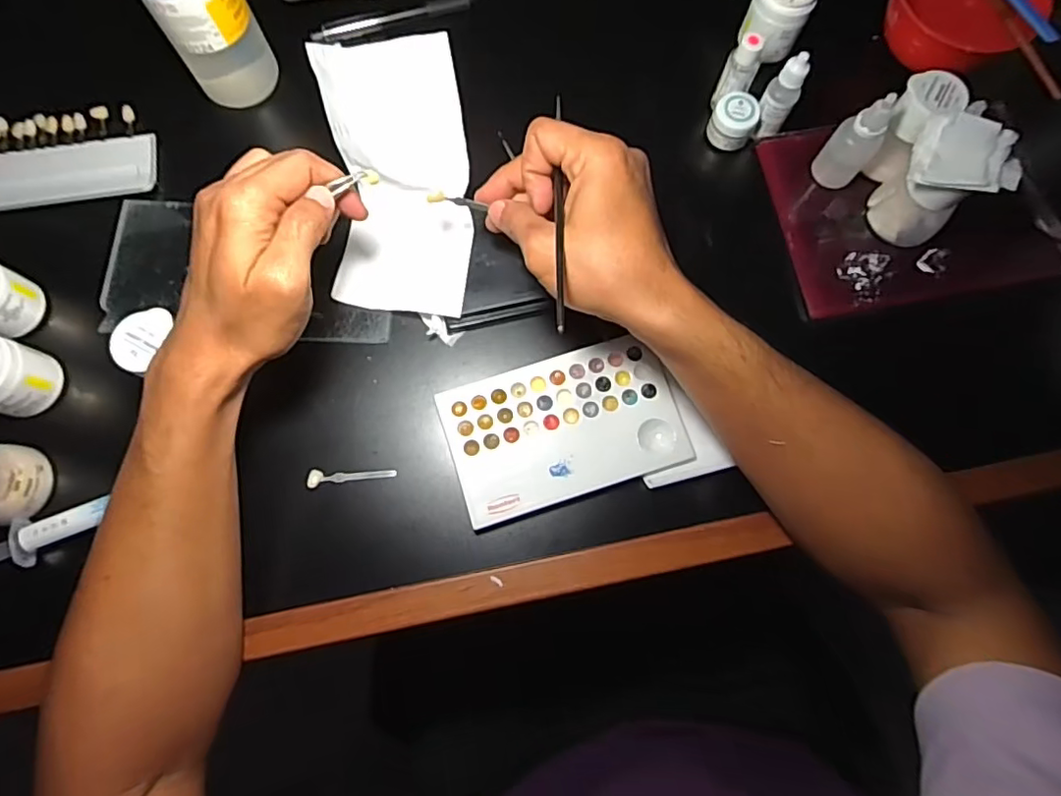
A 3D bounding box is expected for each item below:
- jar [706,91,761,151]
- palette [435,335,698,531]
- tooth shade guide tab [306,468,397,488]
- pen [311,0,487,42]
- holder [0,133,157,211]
[{"bbox_3d":[0.154,-0.210,0.435,0.031,0.025,0.035,26,77,4],"label":"jar"},{"bbox_3d":[0.023,0.019,0.379,0.149,0.005,0.092,-17,78,-6],"label":"palette"},{"bbox_3d":[-0.117,0.053,0.378,0.054,0.009,0.012,1,77,-2],"label":"tooth shade guide tab"},{"bbox_3d":[-0.104,-0.309,0.469,0.145,0.012,0.014,-16,78,-5],"label":"pen"},{"bbox_3d":[-0.355,-0.166,0.425,0.152,0.014,0.055,-10,77,-4],"label":"holder"}]

